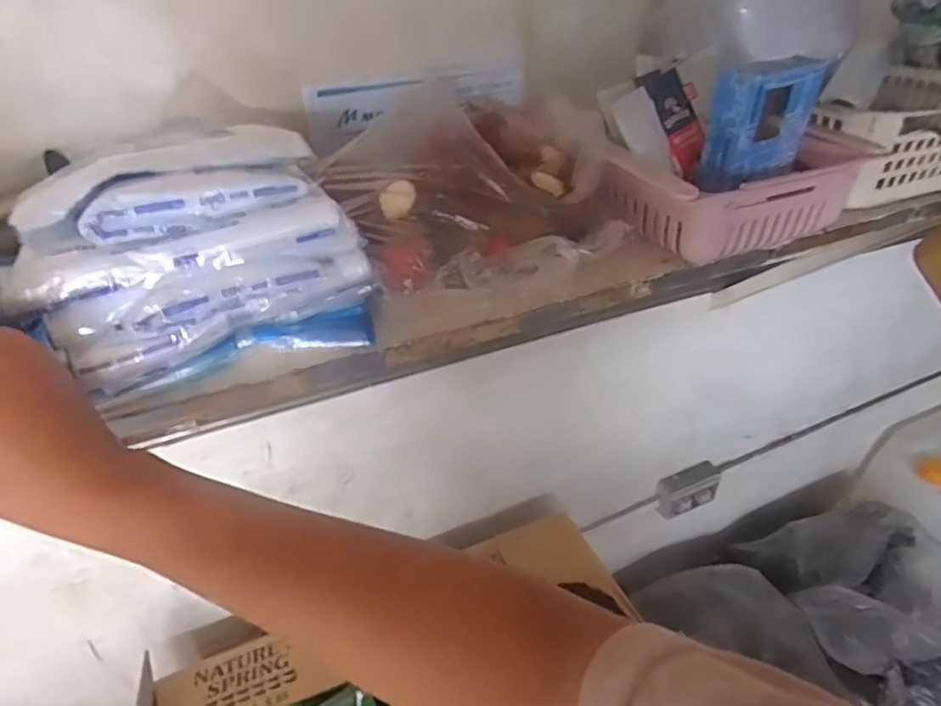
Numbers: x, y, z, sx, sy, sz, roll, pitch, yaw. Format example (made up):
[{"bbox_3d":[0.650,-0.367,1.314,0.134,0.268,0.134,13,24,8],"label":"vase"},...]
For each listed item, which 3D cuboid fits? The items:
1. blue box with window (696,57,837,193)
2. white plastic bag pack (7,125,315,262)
[{"bbox_3d":[0.216,-0.172,0.458,0.070,0.087,0.047,-17,36,-20],"label":"blue box with window"},{"bbox_3d":[-0.165,-0.089,0.348,0.164,0.044,0.085,-21,38,-26],"label":"white plastic bag pack"}]

